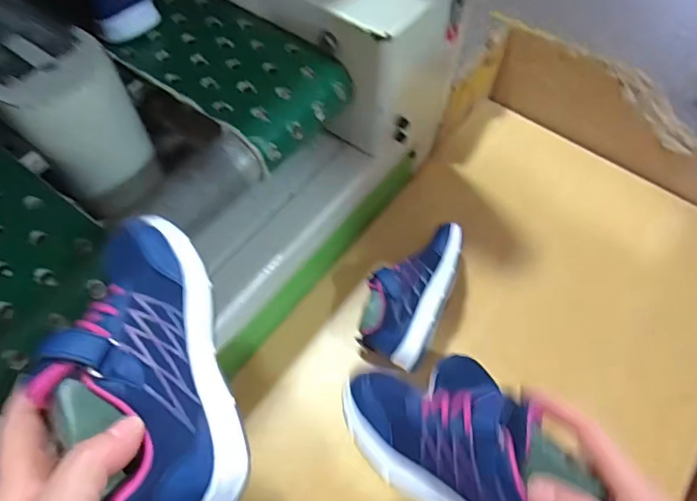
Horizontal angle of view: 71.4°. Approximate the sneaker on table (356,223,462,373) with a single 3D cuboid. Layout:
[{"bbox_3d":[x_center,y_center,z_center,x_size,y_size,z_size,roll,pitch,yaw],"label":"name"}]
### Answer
[{"bbox_3d":[0.072,0.048,0.589,0.088,0.079,0.175,24,63,11],"label":"sneaker on table"}]

